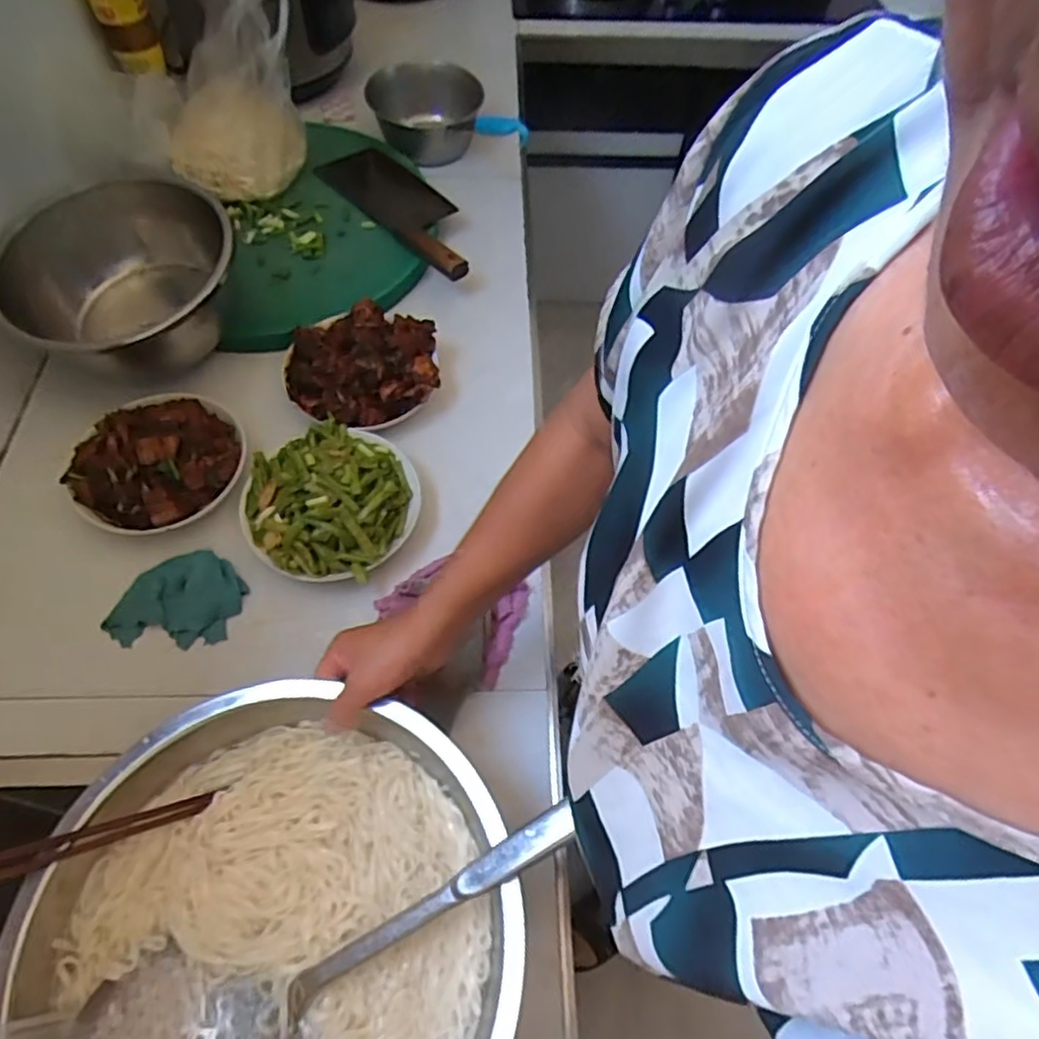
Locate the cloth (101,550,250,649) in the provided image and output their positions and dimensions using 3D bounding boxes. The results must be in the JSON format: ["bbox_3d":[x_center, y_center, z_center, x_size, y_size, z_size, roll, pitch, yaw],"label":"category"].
[{"bbox_3d":[-0.336,0.078,0.656,0.117,0.025,0.091,3,59,-1],"label":"cloth"}]

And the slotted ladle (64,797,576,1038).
[{"bbox_3d":[-0.121,0.302,0.445,0.364,0.062,0.131,-28,63,-2],"label":"slotted ladle"}]

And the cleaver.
[{"bbox_3d":[-0.148,-0.446,0.948,0.298,0.029,0.132,40,65,19],"label":"cleaver"}]

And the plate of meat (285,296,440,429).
[{"bbox_3d":[-0.182,-0.185,0.761,0.173,0.067,0.166,1,59,-2],"label":"plate of meat"}]

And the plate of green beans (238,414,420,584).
[{"bbox_3d":[-0.194,-0.024,0.683,0.175,0.069,0.172,1,59,-2],"label":"plate of green beans"}]

